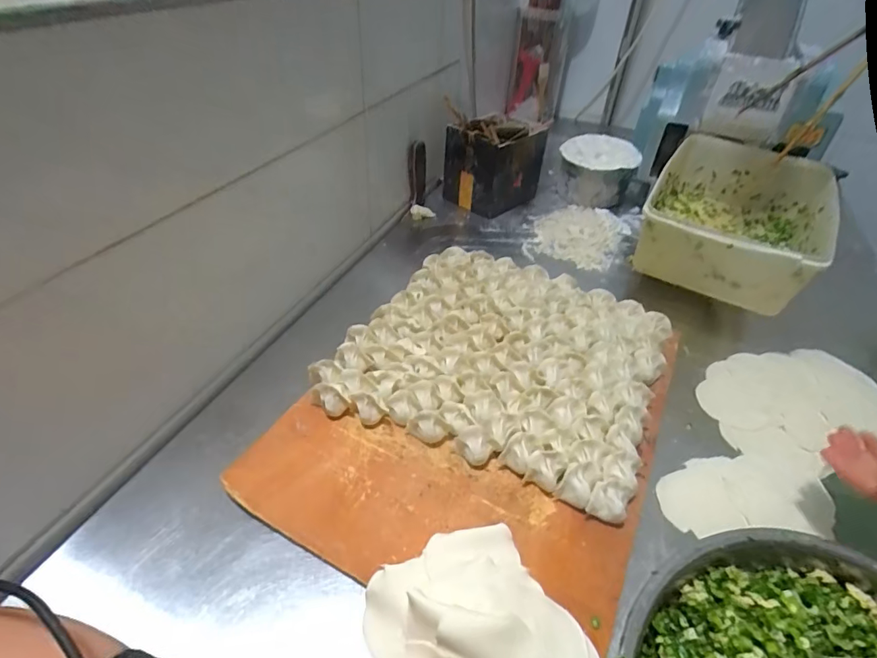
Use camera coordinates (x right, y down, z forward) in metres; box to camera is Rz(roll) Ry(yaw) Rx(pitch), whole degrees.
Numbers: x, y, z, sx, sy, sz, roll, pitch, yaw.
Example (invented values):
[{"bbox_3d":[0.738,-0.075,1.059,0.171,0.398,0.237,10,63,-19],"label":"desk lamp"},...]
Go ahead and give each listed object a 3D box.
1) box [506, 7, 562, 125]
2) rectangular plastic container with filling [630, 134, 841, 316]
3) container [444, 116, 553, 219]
[{"bbox_3d":[0.232,-0.621,1.141,0.122,0.235,0.124,11,42,10],"label":"box"},{"bbox_3d":[0.420,-0.161,0.681,0.209,0.093,0.333,22,45,21],"label":"rectangular plastic container with filling"},{"bbox_3d":[0.103,-0.310,0.872,0.130,0.152,0.144,34,50,31],"label":"container"}]

